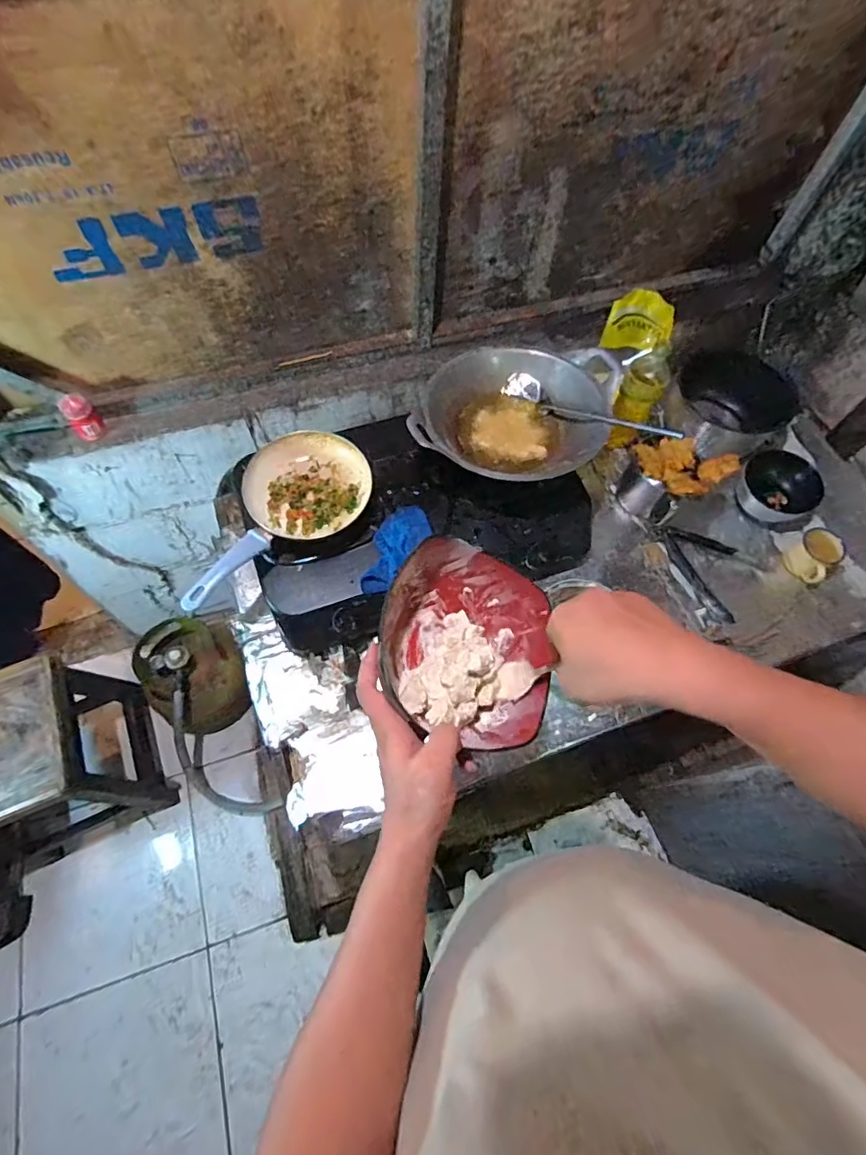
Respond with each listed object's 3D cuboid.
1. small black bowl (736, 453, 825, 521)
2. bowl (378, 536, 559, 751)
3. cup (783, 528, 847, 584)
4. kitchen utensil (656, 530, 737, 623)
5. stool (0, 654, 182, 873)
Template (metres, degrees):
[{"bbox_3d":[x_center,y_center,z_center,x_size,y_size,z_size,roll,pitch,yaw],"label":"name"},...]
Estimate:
[{"bbox_3d":[0.692,-0.181,1.019,0.131,0.062,0.144,1,64,-2],"label":"small black bowl"},{"bbox_3d":[0.033,0.064,0.477,0.156,0.078,0.172,11,64,3],"label":"bowl"},{"bbox_3d":[0.729,-0.044,0.970,0.069,0.075,0.075,1,64,-2],"label":"cup"},{"bbox_3d":[0.492,-0.003,0.975,0.044,0.023,0.213,-18,66,-11],"label":"kitchen utensil"},{"bbox_3d":[-0.883,0.428,1.164,0.329,0.499,0.301,-20,66,-12],"label":"stool"}]

